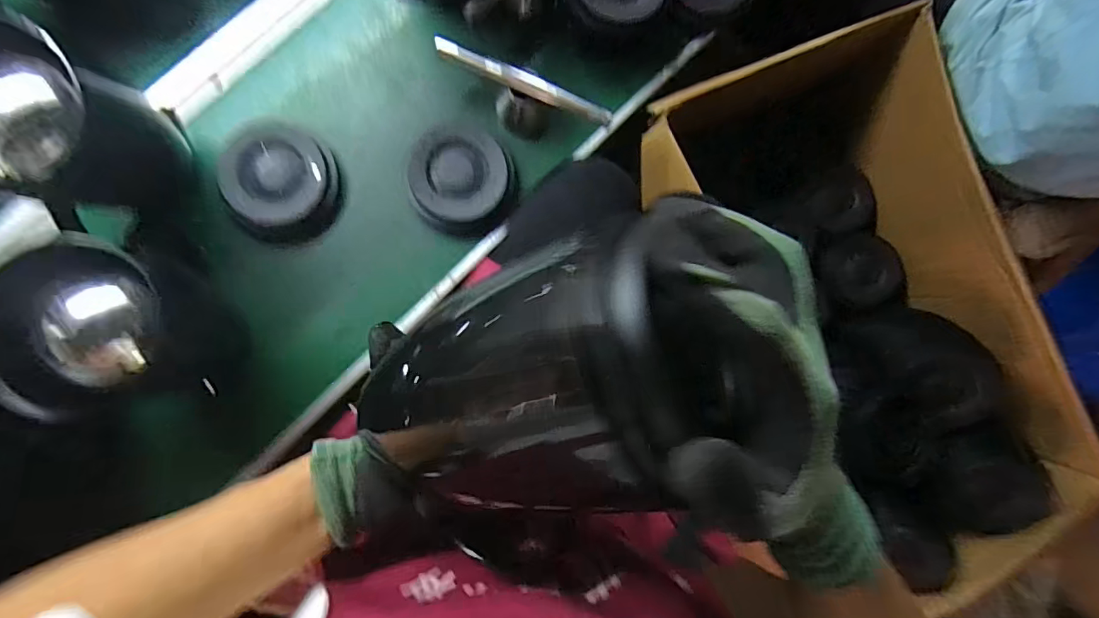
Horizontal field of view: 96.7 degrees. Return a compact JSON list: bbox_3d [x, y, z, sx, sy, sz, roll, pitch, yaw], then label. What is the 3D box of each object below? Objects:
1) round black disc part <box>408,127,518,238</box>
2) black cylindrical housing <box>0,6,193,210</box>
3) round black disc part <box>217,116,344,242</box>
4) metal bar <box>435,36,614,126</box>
[{"bbox_3d":[-0.097,-0.143,0.553,0.116,0.026,0.108,0,87,-6],"label":"round black disc part"},{"bbox_3d":[-0.423,-0.151,0.421,0.119,0.175,0.121,0,87,-6],"label":"black cylindrical housing"},{"bbox_3d":[-0.290,-0.139,0.531,0.115,0.025,0.129,-8,88,-7],"label":"round black disc part"},{"bbox_3d":[-0.026,-0.241,0.522,0.197,0.011,0.019,24,85,-5],"label":"metal bar"}]

